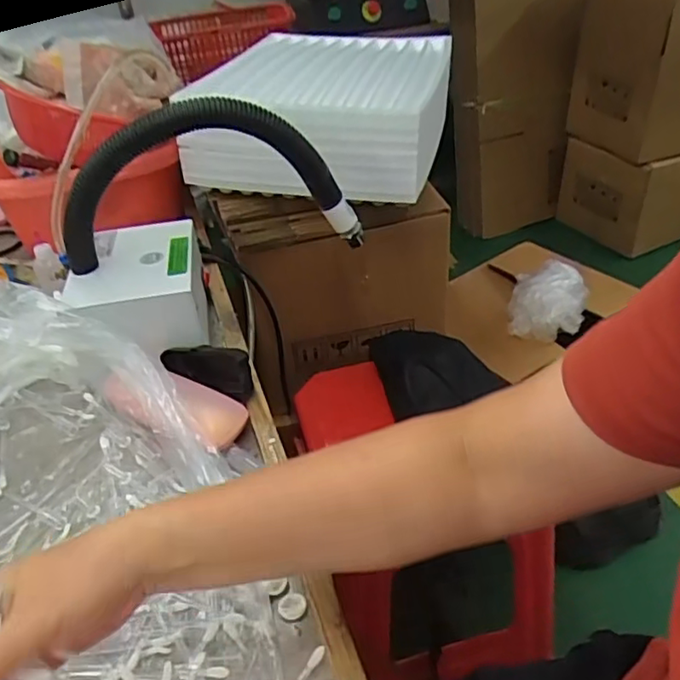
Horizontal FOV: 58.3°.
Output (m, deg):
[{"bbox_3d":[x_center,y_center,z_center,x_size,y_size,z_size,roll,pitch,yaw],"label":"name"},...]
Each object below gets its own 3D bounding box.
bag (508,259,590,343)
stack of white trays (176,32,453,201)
[{"bbox_3d":[0.407,-0.081,1.192,0.132,0.093,0.168,10,40,19],"label":"bag"},{"bbox_3d":[-0.025,-0.319,0.839,0.339,0.148,0.294,8,40,16],"label":"stack of white trays"}]

